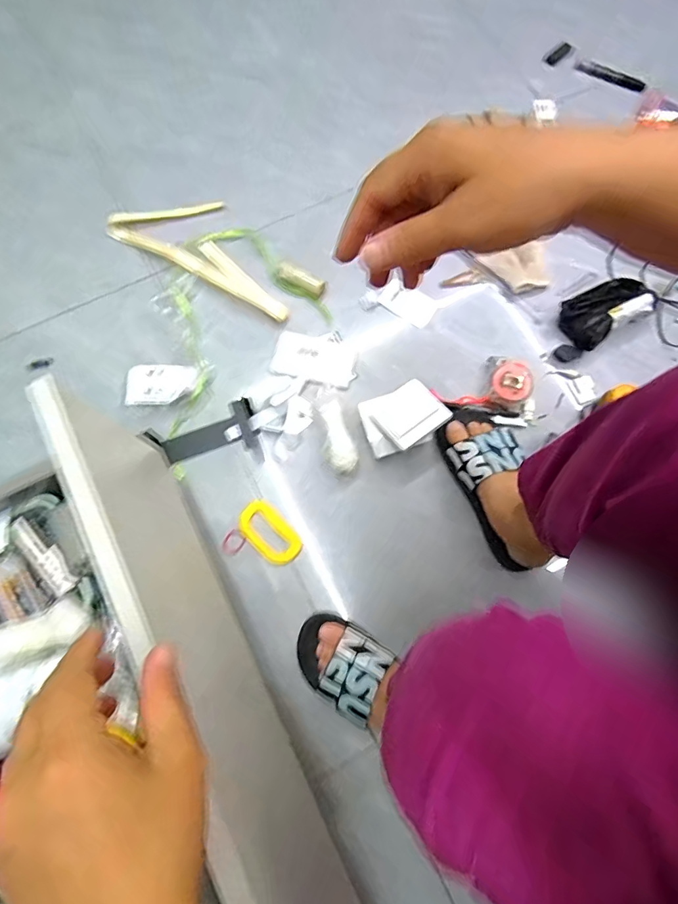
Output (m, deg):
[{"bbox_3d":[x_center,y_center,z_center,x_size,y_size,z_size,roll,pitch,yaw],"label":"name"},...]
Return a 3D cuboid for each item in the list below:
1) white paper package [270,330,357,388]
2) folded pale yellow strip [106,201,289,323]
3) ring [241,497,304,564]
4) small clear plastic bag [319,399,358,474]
[{"bbox_3d":[-0.040,-0.159,0.754,0.132,0.016,0.085,14,75,3],"label":"white paper package"},{"bbox_3d":[-0.219,-0.365,0.810,0.372,0.036,0.150,29,76,7],"label":"folded pale yellow strip"},{"bbox_3d":[-0.104,0.120,0.687,0.103,0.008,0.060,42,78,10],"label":"ring"},{"bbox_3d":[-0.003,-0.023,0.704,0.046,0.040,0.118,-13,75,-5],"label":"small clear plastic bag"}]

